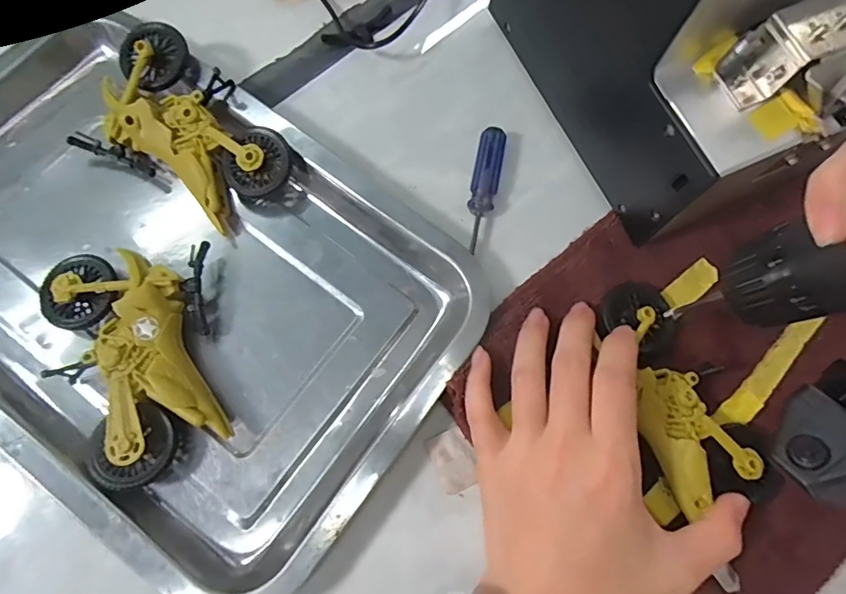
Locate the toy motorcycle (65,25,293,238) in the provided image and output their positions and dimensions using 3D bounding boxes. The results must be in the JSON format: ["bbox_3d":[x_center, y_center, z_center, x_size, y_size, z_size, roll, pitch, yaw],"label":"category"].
[{"bbox_3d":[-0.124,-0.091,0.280,0.109,0.032,0.075,30,74,4],"label":"toy motorcycle"}]

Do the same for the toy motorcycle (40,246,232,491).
[{"bbox_3d":[-0.137,0.024,0.248,0.081,0.023,0.112,-30,78,-12],"label":"toy motorcycle"}]

